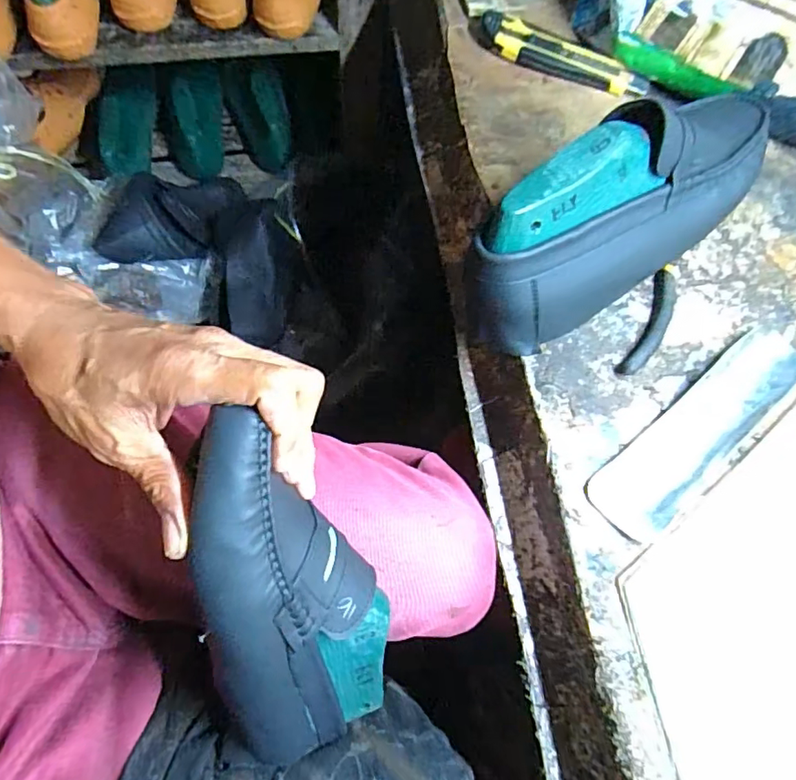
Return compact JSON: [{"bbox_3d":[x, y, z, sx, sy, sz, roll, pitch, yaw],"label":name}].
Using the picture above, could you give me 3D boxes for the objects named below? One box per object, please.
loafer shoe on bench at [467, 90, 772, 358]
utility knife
[{"bbox_3d":[0.171,-0.132,0.390,0.269,0.110,0.078,-36,73,-15],"label":"loafer shoe on bench"},{"bbox_3d":[0.149,-0.300,0.489,0.151,0.025,0.030,24,69,8],"label":"utility knife"}]

